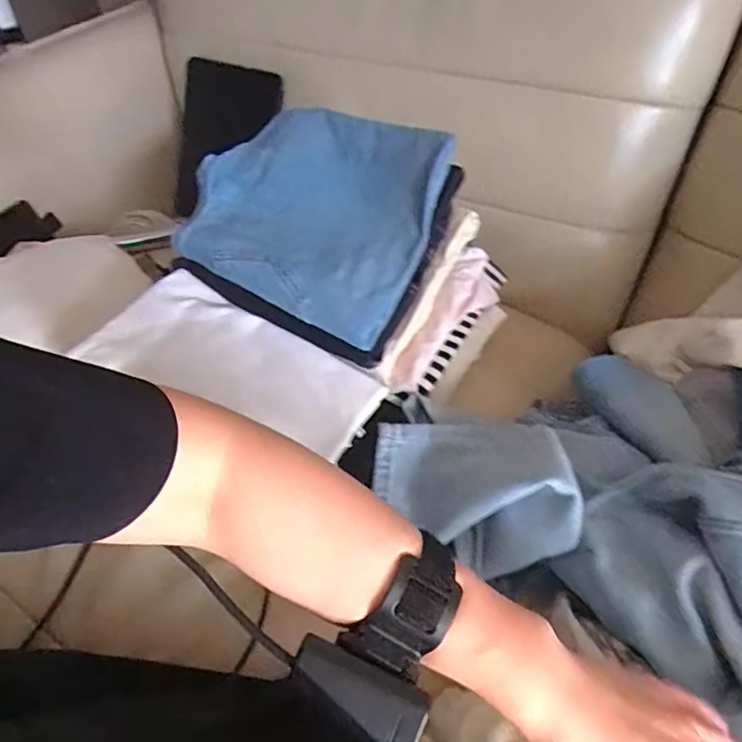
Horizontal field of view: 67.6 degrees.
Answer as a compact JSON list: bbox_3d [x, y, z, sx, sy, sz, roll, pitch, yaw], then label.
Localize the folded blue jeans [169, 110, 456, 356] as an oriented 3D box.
[{"bbox_3d":[-0.055,-0.170,0.554,0.254,0.044,0.222,26,73,23],"label":"folded blue jeans"}]

